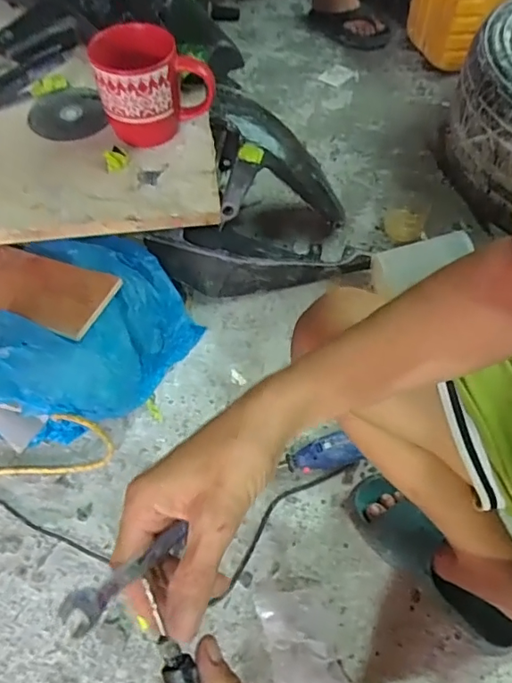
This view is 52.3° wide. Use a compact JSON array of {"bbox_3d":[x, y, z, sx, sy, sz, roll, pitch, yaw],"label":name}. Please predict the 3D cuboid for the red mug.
[{"bbox_3d":[-0.119,-0.294,0.602,0.121,0.105,0.082,-18,59,-11],"label":"red mug"}]

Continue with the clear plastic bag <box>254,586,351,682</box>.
[{"bbox_3d":[0.056,0.385,0.670,0.102,0.038,0.137,-11,58,-6],"label":"clear plastic bag"}]

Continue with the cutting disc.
[{"bbox_3d":[-0.237,-0.283,0.655,0.090,0.010,0.094,0,65,-1],"label":"cutting disc"}]

